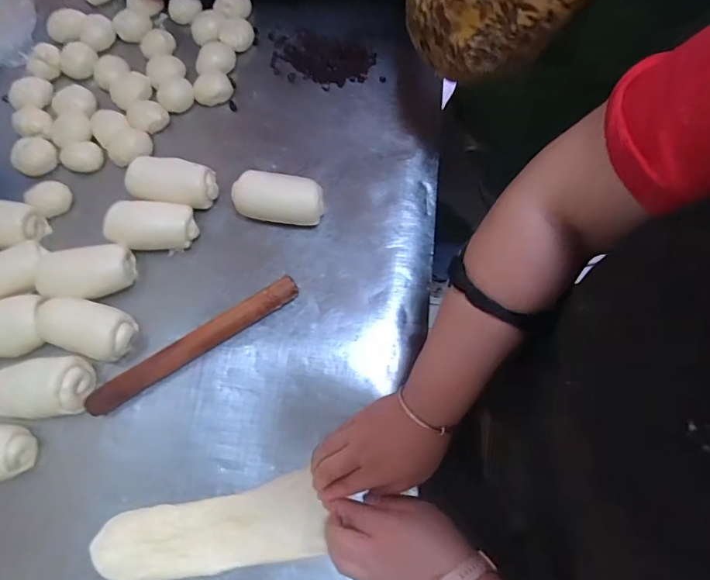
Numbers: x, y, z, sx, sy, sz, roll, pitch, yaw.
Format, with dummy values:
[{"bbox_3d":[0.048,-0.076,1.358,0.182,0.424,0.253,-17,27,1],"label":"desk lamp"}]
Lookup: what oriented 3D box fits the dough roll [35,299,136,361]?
[{"bbox_3d":[-0.290,0.041,0.499,0.098,0.035,0.055,16,71,4],"label":"dough roll"}]

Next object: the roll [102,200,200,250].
[{"bbox_3d":[-0.240,-0.075,0.548,0.103,0.039,0.053,-1,70,-2],"label":"roll"}]

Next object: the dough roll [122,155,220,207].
[{"bbox_3d":[-0.224,-0.130,0.564,0.105,0.035,0.052,5,70,0],"label":"dough roll"}]

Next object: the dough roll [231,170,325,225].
[{"bbox_3d":[-0.092,-0.109,0.554,0.108,0.038,0.048,8,70,1],"label":"dough roll"}]

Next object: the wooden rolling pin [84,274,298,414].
[{"bbox_3d":[-0.171,0.058,0.495,0.239,0.022,0.021,-32,74,-8],"label":"wooden rolling pin"}]

